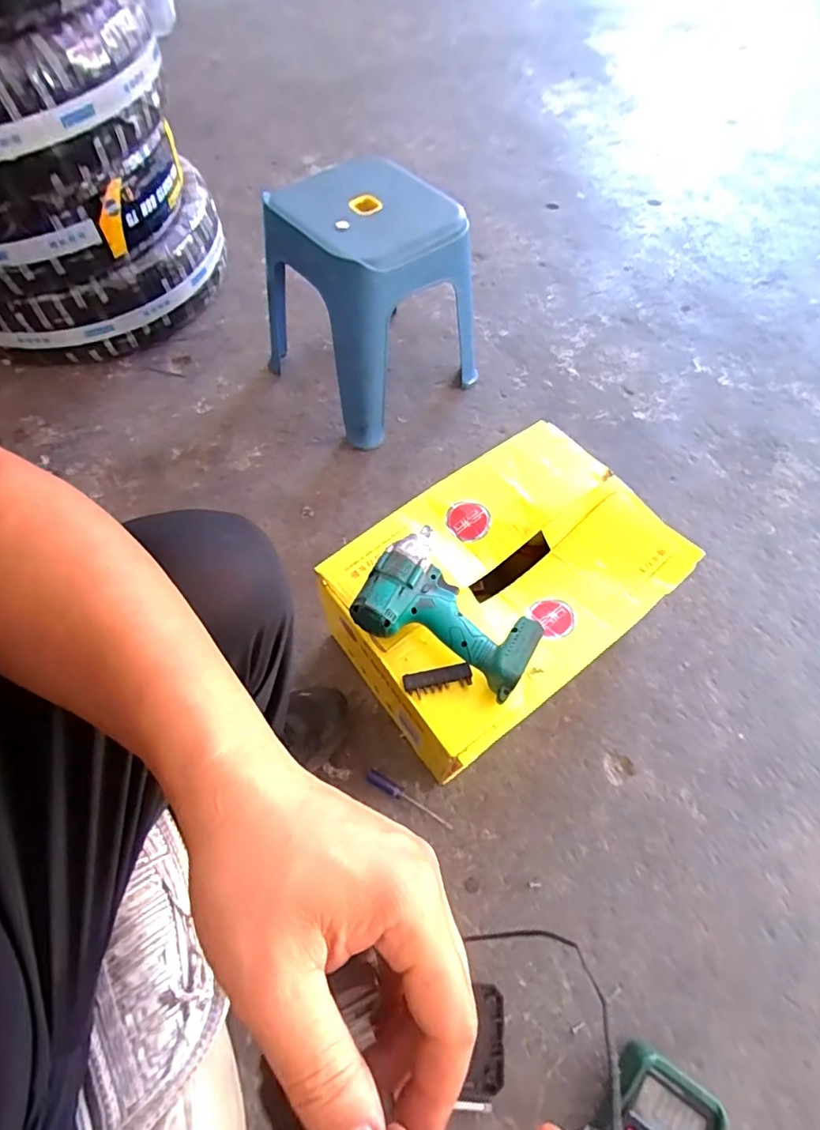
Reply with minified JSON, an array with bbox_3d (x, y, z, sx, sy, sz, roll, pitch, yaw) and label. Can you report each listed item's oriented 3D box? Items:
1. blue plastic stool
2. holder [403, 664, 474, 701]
[{"bbox_3d":[-0.074,-0.458,0.939,0.272,0.326,0.302,-35,68,-18],"label":"blue plastic stool"},{"bbox_3d":[0.030,0.123,0.573,0.072,0.012,0.024,-9,61,-7],"label":"holder"}]

